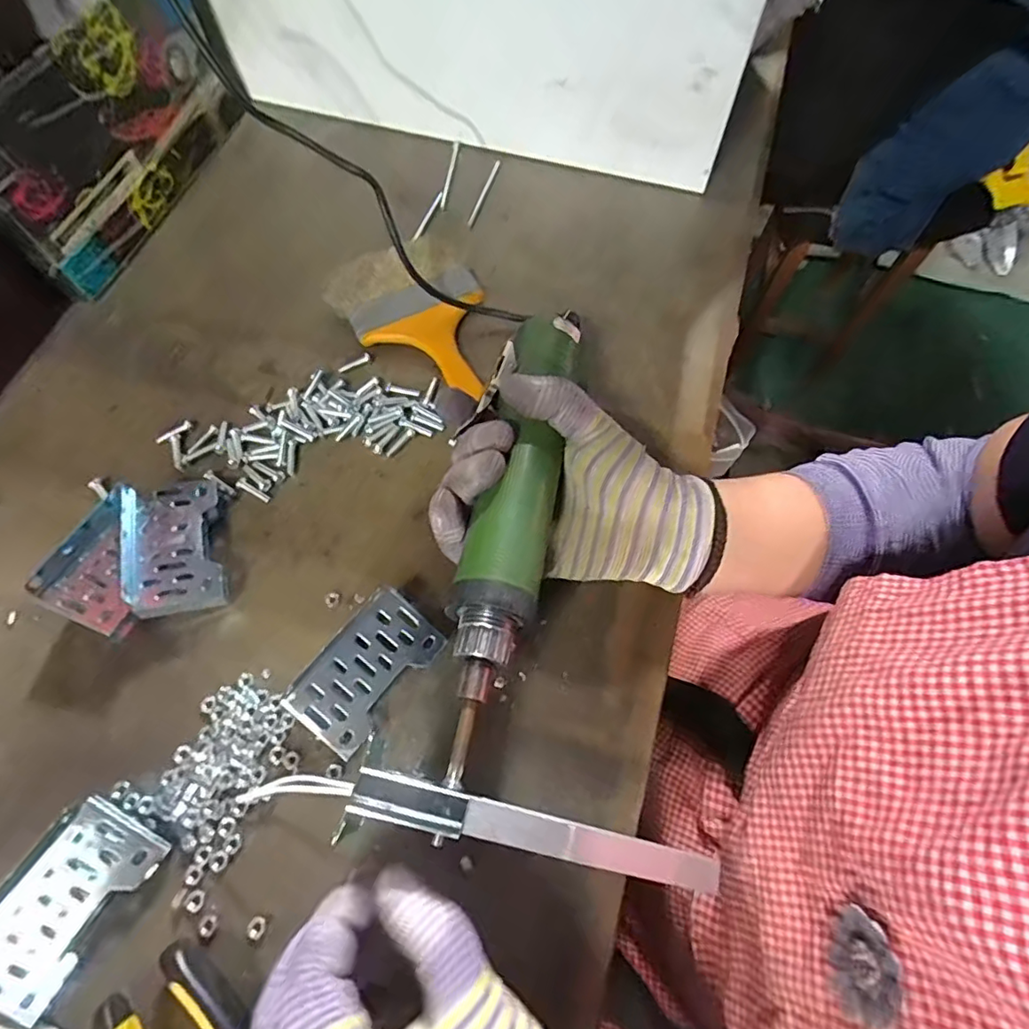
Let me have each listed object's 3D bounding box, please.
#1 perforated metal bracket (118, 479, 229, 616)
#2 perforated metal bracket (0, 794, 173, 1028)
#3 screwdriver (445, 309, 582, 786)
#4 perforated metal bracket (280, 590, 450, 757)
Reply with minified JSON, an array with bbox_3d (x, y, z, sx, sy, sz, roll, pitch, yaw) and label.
[{"bbox_3d":[-0.195,0.018,0.318,0.049,0.015,0.078,-7,67,-23],"label":"perforated metal bracket"},{"bbox_3d":[-0.202,0.172,0.247,0.048,0.008,0.076,37,62,-6],"label":"perforated metal bracket"},{"bbox_3d":[0.001,-0.003,0.277,0.038,0.035,0.242,11,64,5],"label":"screwdriver"},{"bbox_3d":[-0.076,0.082,0.292,0.044,0.026,0.076,36,70,15],"label":"perforated metal bracket"}]

